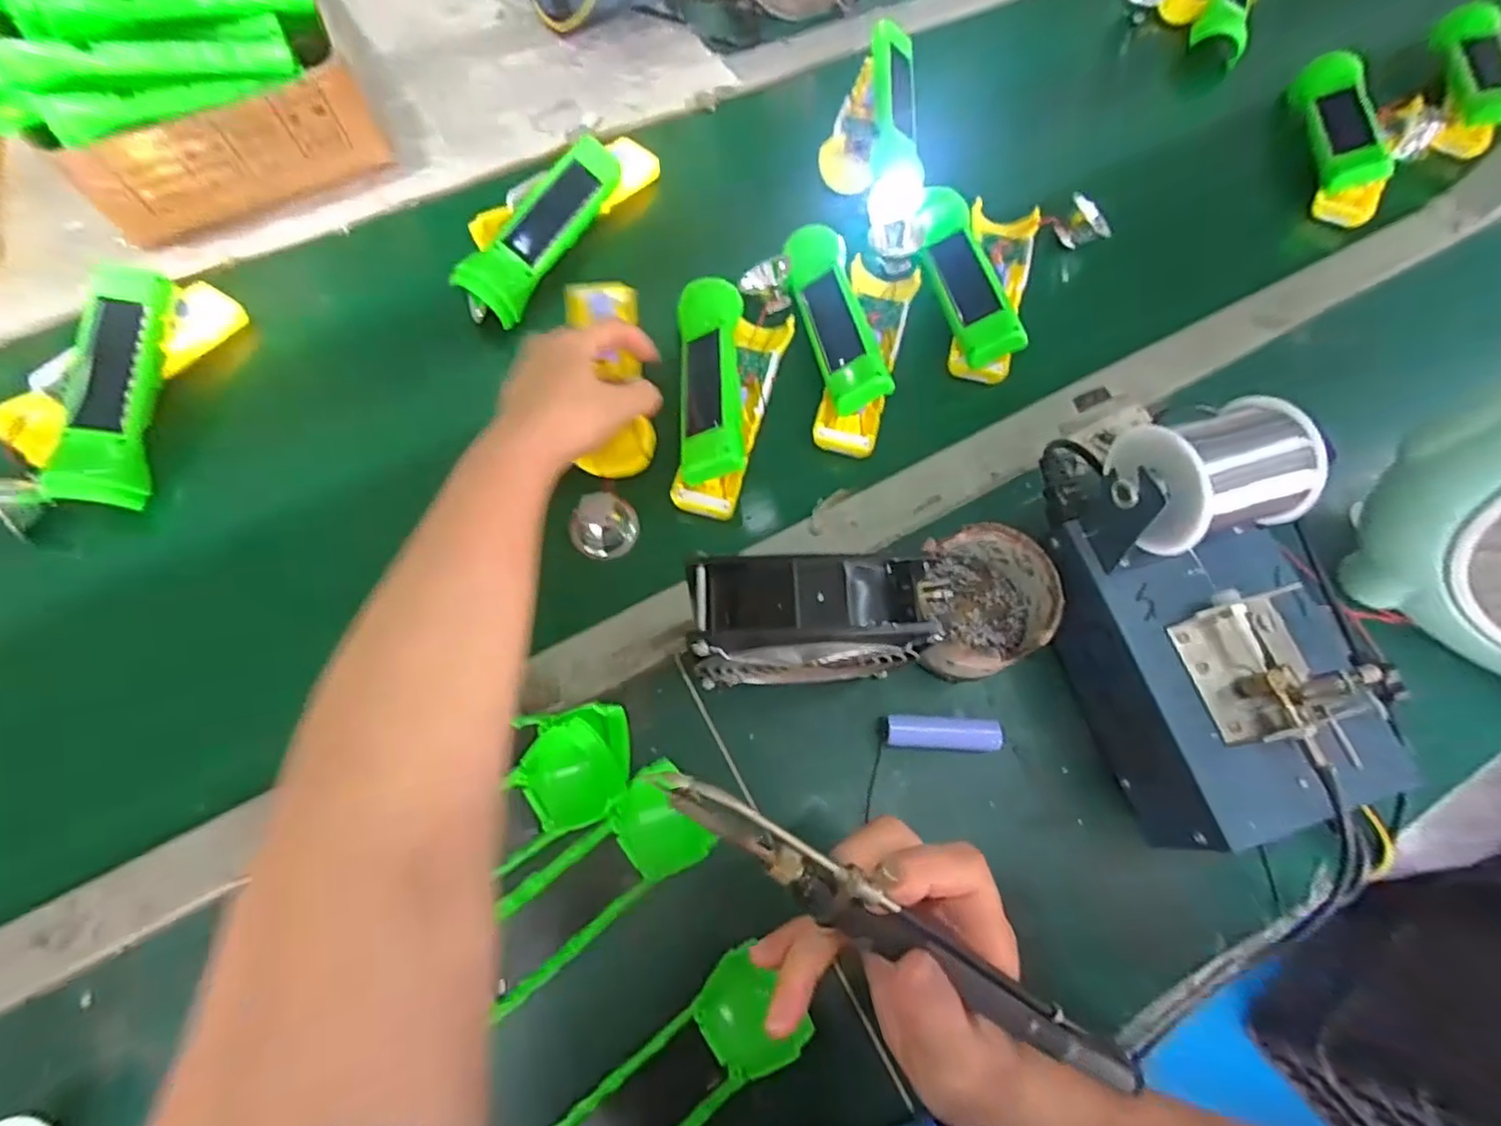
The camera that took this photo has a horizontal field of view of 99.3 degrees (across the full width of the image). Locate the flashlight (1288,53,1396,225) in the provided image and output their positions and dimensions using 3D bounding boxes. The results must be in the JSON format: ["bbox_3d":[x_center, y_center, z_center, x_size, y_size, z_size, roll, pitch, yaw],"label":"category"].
[{"bbox_3d":[0.502,-0.364,0.554,0.048,0.050,0.184,9,67,2],"label":"flashlight"}]

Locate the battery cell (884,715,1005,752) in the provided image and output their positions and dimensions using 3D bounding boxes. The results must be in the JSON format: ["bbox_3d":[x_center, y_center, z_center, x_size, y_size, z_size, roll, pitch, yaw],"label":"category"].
[{"bbox_3d":[0.110,0.100,0.372,0.065,0.019,0.019,2,67,-1],"label":"battery cell"}]

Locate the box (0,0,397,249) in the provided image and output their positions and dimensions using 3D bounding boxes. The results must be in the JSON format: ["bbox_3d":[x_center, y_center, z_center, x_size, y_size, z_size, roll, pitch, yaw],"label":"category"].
[{"bbox_3d":[-0.497,-0.462,0.521,0.228,0.110,0.425,-31,72,-14],"label":"box"}]

